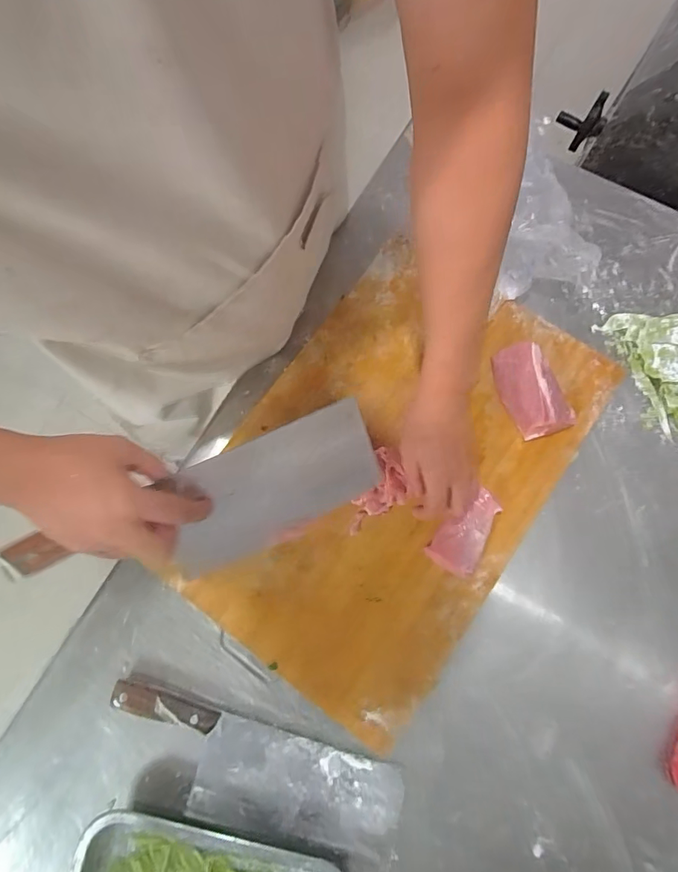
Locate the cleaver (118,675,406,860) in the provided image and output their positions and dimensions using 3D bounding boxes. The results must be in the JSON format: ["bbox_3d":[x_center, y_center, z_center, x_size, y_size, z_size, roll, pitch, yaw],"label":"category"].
[{"bbox_3d":[-0.101,0.386,0.512,0.345,0.032,0.108,16,78,4],"label":"cleaver"}]

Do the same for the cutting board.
[{"bbox_3d":[0.060,0.038,0.587,0.374,0.031,0.558,35,80,8],"label":"cutting board"}]

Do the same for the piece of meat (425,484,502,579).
[{"bbox_3d":[0.157,0.117,0.549,0.053,0.024,0.102,39,80,9],"label":"piece of meat"}]

